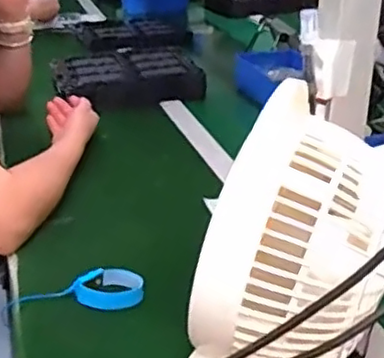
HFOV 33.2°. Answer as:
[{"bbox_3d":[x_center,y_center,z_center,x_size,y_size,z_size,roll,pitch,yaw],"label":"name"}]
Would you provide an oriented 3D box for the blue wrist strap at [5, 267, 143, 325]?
[{"bbox_3d":[-0.120,0.121,0.659,0.141,0.023,0.055,-7,27,-13],"label":"blue wrist strap"}]

